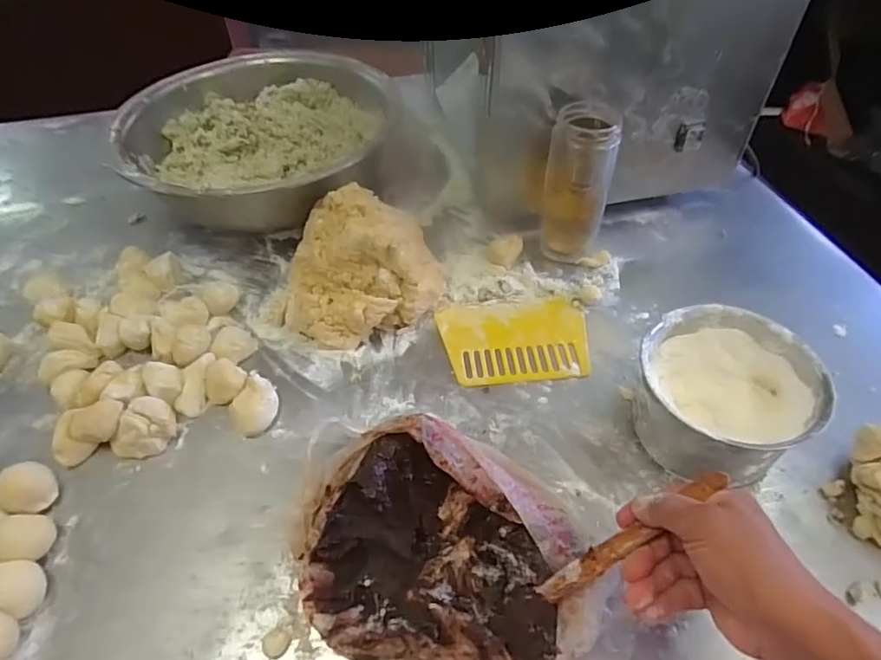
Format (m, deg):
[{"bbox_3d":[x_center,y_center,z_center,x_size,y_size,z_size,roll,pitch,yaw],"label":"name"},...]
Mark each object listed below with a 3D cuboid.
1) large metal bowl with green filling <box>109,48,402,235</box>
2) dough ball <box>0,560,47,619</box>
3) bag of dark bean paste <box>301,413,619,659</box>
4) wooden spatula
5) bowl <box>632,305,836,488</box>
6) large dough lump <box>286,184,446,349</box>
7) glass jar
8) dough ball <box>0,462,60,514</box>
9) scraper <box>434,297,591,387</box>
[{"bbox_3d":[-0.263,-0.271,0.805,0.347,0.123,0.369,-1,48,1],"label":"large metal bowl with green filling"},{"bbox_3d":[-0.345,0.210,0.445,0.038,0.030,0.039,-1,48,1],"label":"dough ball"},{"bbox_3d":[0.012,0.173,0.438,0.236,0.071,0.176,13,50,13],"label":"bag of dark bean paste"},{"bbox_3d":[0.144,0.157,0.411,0.162,0.006,0.026,-37,20,10],"label":"wooden spatula"},{"bbox_3d":[0.257,0.066,0.511,0.145,0.091,0.148,-1,48,1],"label":"bowl"},{"bbox_3d":[-0.100,-0.078,0.637,0.173,0.108,0.159,-1,48,1],"label":"large dough lump"},{"bbox_3d":[0.171,-0.181,0.676,0.076,0.179,0.076,-1,48,1],"label":"glass jar"},{"bbox_3d":[-0.371,0.145,0.494,0.037,0.039,0.044,21,52,20],"label":"dough ball"},{"bbox_3d":[0.087,0.012,0.622,0.164,0.004,0.113,-6,50,-5],"label":"scraper"}]

